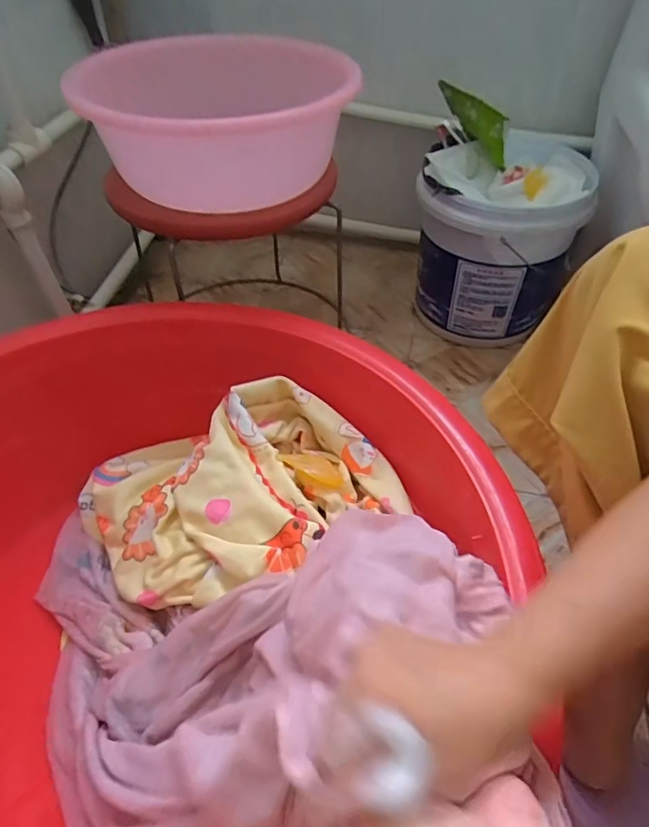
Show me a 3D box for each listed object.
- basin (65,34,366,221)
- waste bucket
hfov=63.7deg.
[{"bbox_3d":[-0.109,-0.340,0.619,0.268,0.116,0.275,0,47,0],"label":"basin"},{"bbox_3d":[0.289,-0.293,0.879,0.237,0.284,0.276,21,50,18],"label":"waste bucket"}]

